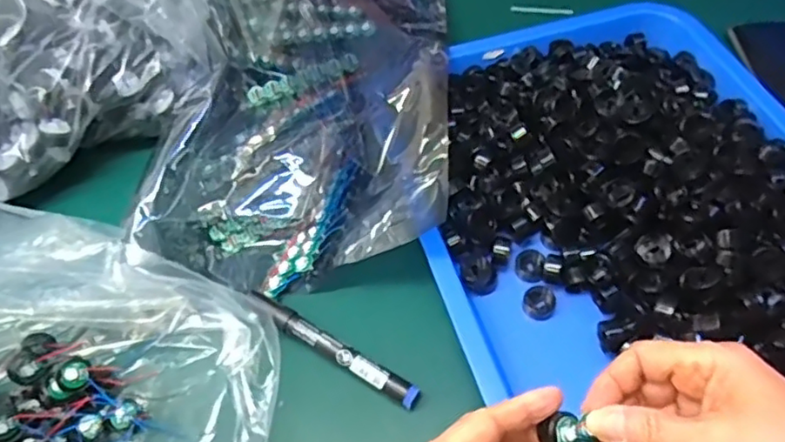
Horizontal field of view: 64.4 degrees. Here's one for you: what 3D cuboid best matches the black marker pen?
[{"bbox_3d":[-0.039,0.082,0.405,0.127,0.014,0.015,28,61,21],"label":"black marker pen"}]

